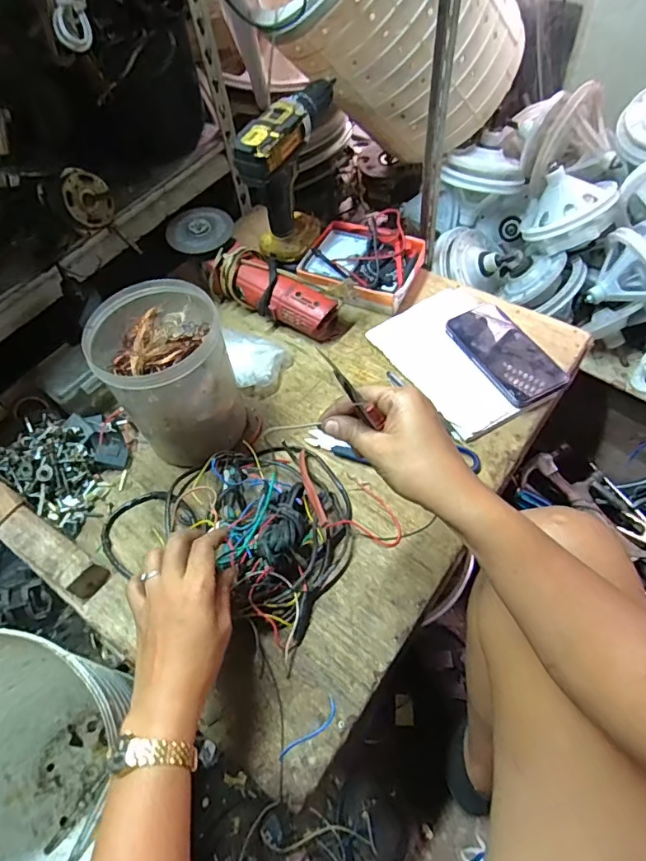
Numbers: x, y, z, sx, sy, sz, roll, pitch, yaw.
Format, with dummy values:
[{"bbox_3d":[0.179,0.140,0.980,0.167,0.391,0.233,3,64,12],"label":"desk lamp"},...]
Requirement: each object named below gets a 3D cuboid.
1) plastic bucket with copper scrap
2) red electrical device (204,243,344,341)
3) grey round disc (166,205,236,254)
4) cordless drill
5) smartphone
[{"bbox_3d":[-0.169,-0.061,0.572,0.126,0.159,0.129,-16,58,-5],"label":"plastic bucket with copper scrap"},{"bbox_3d":[-0.067,-0.199,0.719,0.201,0.070,0.078,31,65,21],"label":"red electrical device"},{"bbox_3d":[-0.179,-0.293,0.733,0.095,0.008,0.077,-6,72,-6],"label":"grey round disc"},{"bbox_3d":[-0.046,-0.365,0.714,0.076,0.177,0.184,14,60,13],"label":"cordless drill"},{"bbox_3d":[0.234,-0.102,0.647,0.079,0.012,0.151,-29,63,-3],"label":"smartphone"}]

